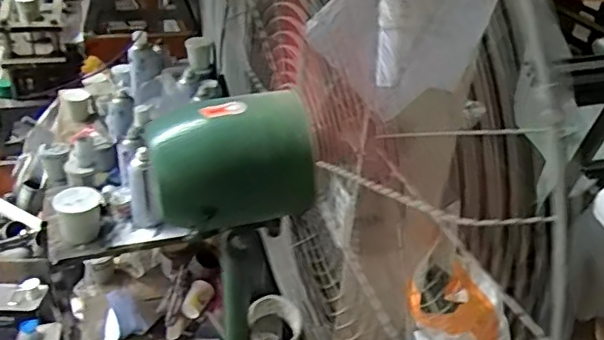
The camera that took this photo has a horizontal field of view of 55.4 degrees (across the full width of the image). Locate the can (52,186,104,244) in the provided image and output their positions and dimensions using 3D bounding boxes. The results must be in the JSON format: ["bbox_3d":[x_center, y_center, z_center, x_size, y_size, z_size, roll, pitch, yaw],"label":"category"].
[{"bbox_3d":[-0.474,0.096,1.233,0.094,0.094,0.094,-9,36,-19],"label":"can"}]

